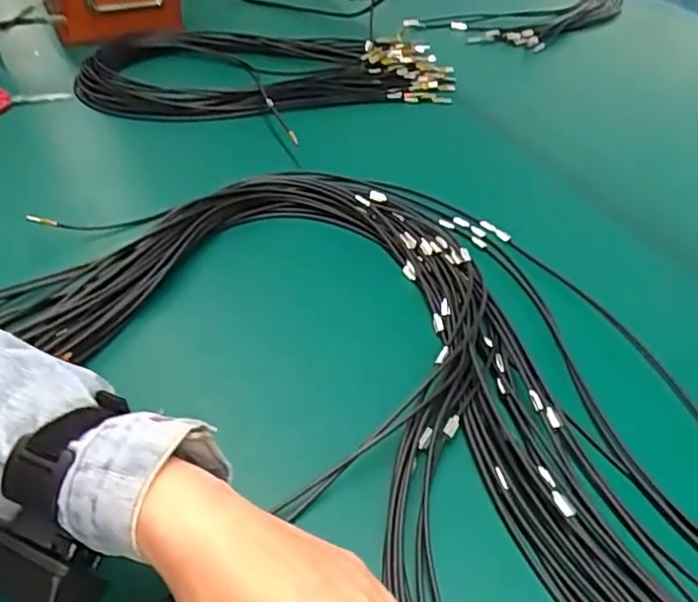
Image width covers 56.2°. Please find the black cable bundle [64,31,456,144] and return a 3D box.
[{"bbox_3d":[-0.099,-0.297,0.854,0.460,0.032,0.247,4,45,-4],"label":"black cable bundle"}]

